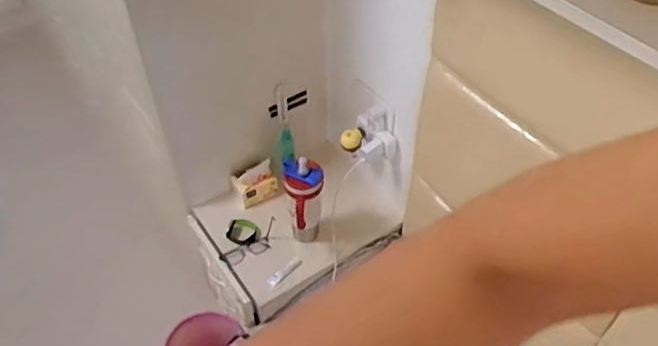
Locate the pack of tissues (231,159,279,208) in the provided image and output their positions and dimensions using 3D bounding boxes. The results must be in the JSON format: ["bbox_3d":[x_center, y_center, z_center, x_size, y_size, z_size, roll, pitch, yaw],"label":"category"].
[{"bbox_3d":[-0.218,0.029,1.673,0.127,0.087,0.109,-17,48,-14],"label":"pack of tissues"}]

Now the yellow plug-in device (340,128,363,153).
[{"bbox_3d":[0.063,-0.094,1.606,0.063,0.062,0.038,-13,48,-11],"label":"yellow plug-in device"}]

